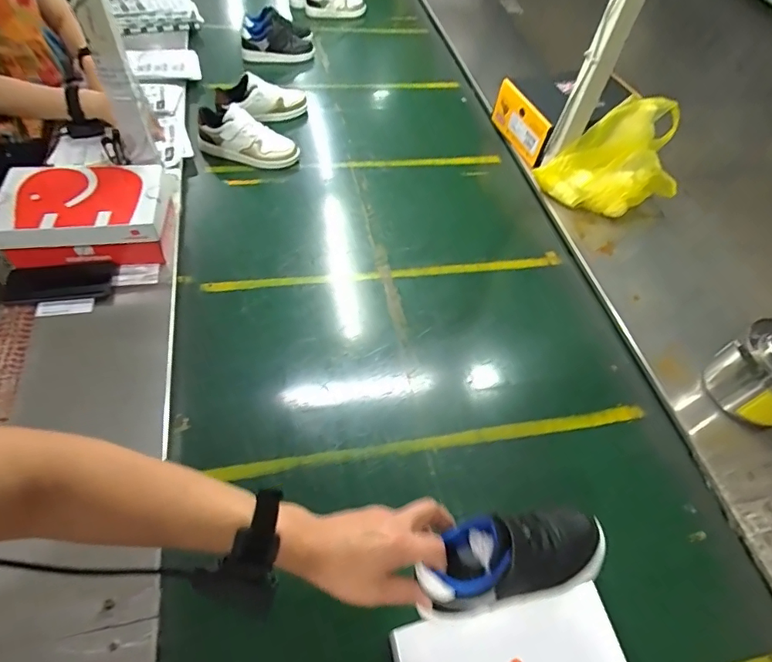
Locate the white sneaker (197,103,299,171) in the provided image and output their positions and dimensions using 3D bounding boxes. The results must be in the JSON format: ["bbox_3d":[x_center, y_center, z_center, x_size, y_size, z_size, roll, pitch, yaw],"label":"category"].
[{"bbox_3d":[-0.299,-0.427,1.042,0.225,0.095,0.098,13,54,3],"label":"white sneaker"}]

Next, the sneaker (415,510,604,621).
[{"bbox_3d":[0.122,0.214,0.453,0.188,0.076,0.070,-5,56,-18],"label":"sneaker"}]

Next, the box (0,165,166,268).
[{"bbox_3d":[-0.511,-0.197,0.836,0.246,0.105,0.162,-3,55,-8],"label":"box"}]

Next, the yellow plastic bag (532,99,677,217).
[{"bbox_3d":[0.500,-0.366,1.020,0.280,0.153,0.178,-19,59,-17],"label":"yellow plastic bag"}]

